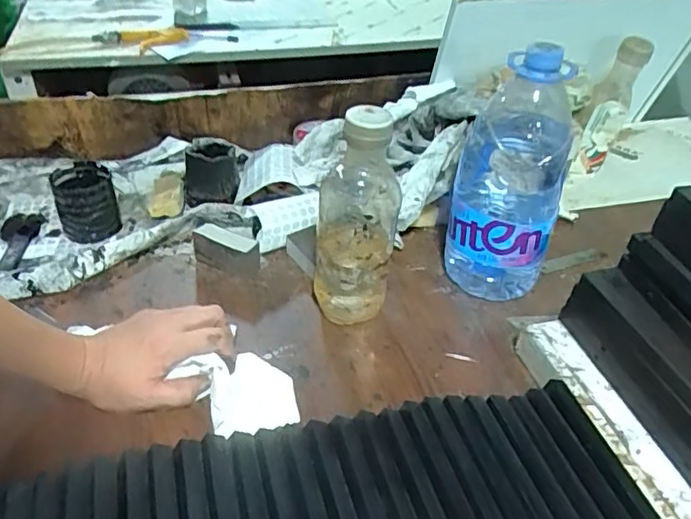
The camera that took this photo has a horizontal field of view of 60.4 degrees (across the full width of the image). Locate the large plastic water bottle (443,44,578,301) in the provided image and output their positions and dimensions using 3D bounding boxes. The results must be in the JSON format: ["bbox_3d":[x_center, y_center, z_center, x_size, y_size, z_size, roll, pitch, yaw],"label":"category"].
[{"bbox_3d":[0.154,-0.073,0.566,0.096,0.245,0.080,10,39,9],"label":"large plastic water bottle"}]

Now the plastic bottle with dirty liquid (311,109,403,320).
[{"bbox_3d":[0.010,-0.035,0.541,0.074,0.210,0.075,4,39,1],"label":"plastic bottle with dirty liquid"}]

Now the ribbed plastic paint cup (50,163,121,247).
[{"bbox_3d":[-0.298,-0.066,0.684,0.063,0.076,0.069,-16,42,-22],"label":"ribbed plastic paint cup"}]

